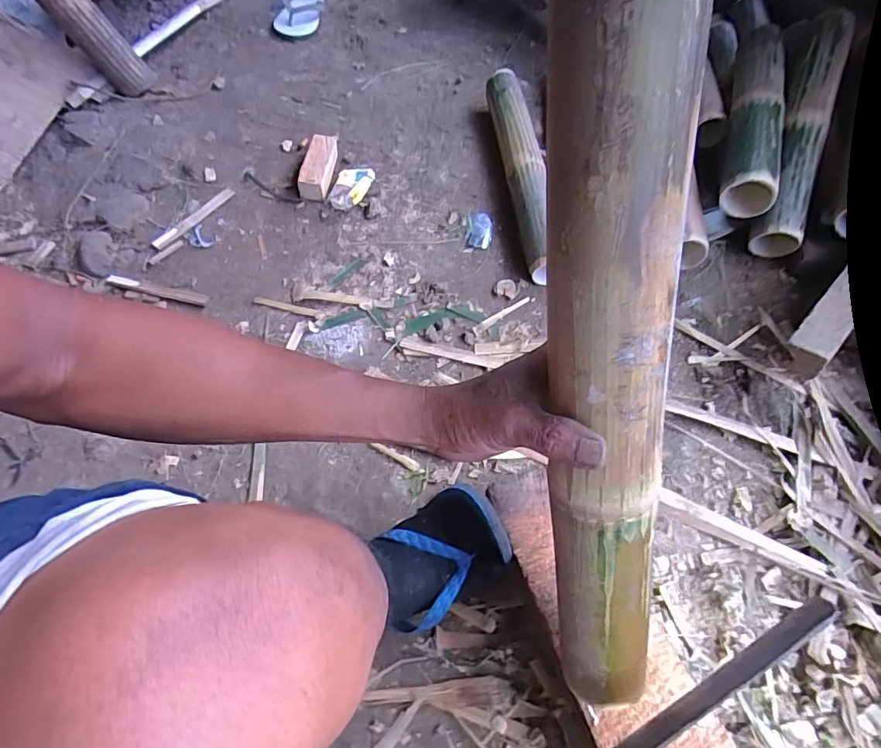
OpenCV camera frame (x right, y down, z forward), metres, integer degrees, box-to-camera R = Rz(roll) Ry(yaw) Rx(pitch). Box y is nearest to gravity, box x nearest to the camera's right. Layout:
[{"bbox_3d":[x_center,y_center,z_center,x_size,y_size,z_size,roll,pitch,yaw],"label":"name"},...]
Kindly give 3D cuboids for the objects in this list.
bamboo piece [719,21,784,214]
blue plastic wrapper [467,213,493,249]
[{"bbox_3d":[0.574,-0.489,0.902,0.081,0.092,0.541,16,63,13],"label":"bamboo piece"},{"bbox_3d":[0.071,-0.257,0.880,0.042,0.007,0.085,3,57,3],"label":"blue plastic wrapper"}]

